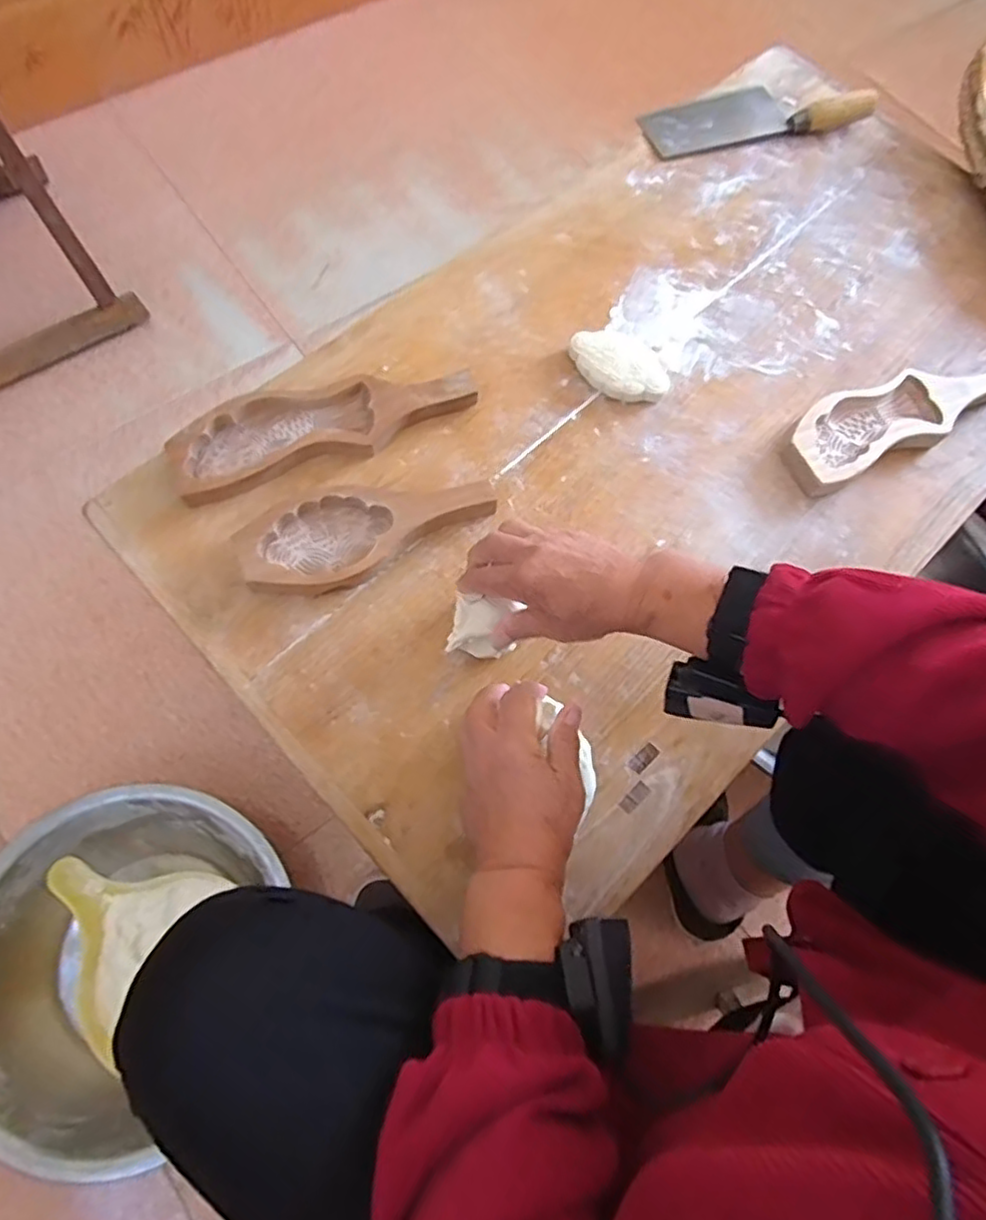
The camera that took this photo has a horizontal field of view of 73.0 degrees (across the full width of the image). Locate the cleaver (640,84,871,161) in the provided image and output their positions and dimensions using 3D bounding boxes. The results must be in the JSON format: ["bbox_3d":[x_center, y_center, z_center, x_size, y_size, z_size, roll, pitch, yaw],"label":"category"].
[{"bbox_3d":[0.295,-0.569,0.754,0.255,0.029,0.085,-13,72,-8],"label":"cleaver"}]

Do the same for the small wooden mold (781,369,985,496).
[{"bbox_3d":[0.373,-0.179,0.619,0.227,0.025,0.073,-24,74,-11],"label":"small wooden mold"}]

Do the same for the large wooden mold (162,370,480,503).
[{"bbox_3d":[-0.145,-0.162,0.583,0.262,0.027,0.072,-17,73,-10],"label":"large wooden mold"}]

